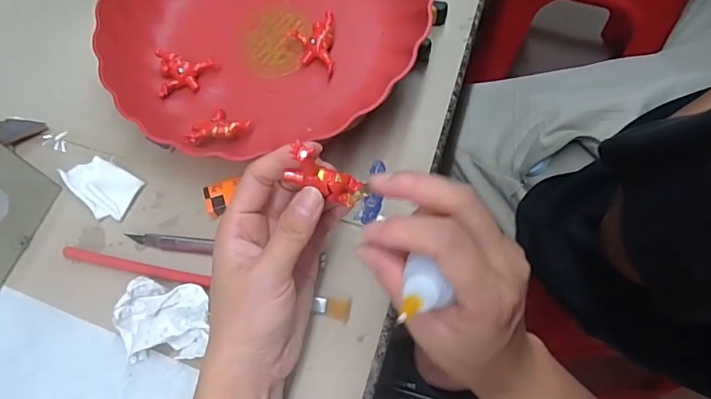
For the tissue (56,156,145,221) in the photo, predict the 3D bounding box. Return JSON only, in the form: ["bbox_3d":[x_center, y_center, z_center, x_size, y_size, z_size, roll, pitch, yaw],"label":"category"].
[{"bbox_3d":[-0.185,-0.010,0.350,0.057,0.006,0.036,27,69,13],"label":"tissue"}]

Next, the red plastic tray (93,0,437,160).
[{"bbox_3d":[-0.069,-0.140,0.368,0.241,0.068,0.226,-15,66,-5],"label":"red plastic tray"}]

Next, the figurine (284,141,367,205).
[{"bbox_3d":[-0.018,-0.011,0.258,0.050,0.021,0.014,33,64,-29],"label":"figurine"}]

